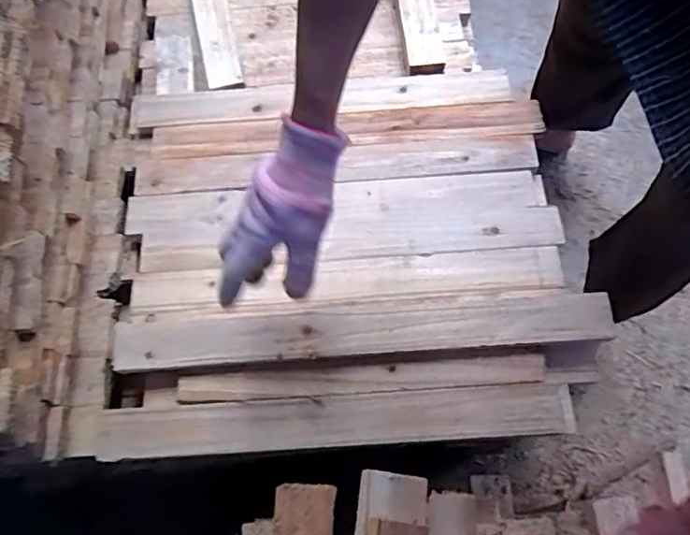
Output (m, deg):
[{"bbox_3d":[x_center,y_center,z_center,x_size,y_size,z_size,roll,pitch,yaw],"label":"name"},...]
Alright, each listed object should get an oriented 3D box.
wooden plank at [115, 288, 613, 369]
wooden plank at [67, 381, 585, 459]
[{"bbox_3d":[0.017,0.064,0.617,0.526,0.021,0.064,-4,68,1],"label":"wooden plank"},{"bbox_3d":[-0.026,0.162,0.599,0.523,0.015,0.049,-4,68,1],"label":"wooden plank"}]

